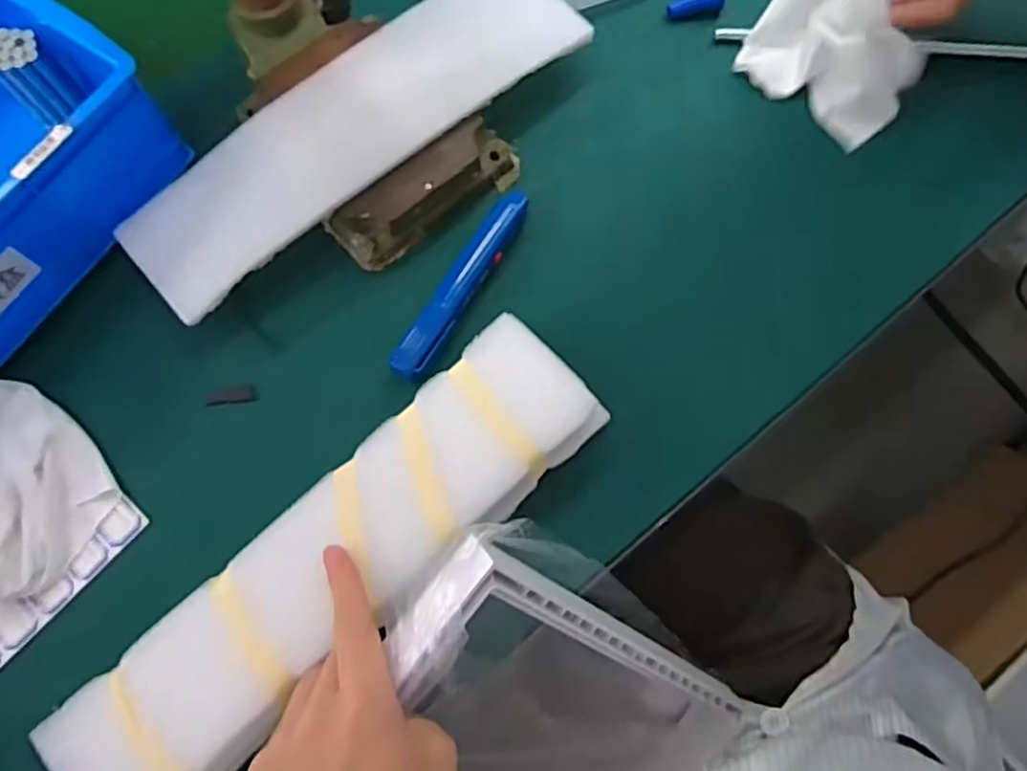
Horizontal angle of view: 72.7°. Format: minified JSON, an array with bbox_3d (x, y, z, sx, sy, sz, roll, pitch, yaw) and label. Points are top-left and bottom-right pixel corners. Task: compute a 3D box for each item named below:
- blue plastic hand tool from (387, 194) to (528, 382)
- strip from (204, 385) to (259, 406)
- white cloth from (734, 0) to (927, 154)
[{"bbox_3d":[-0.032,-0.065,0.448,0.024,0.016,0.144,30,75,7],"label":"blue plastic hand tool"},{"bbox_3d":[-0.177,0.006,0.438,0.033,0.006,0.010,-7,74,-3],"label":"strip"},{"bbox_3d":[0.232,-0.247,0.451,0.109,0.144,0.035,38,44,6],"label":"white cloth"}]

